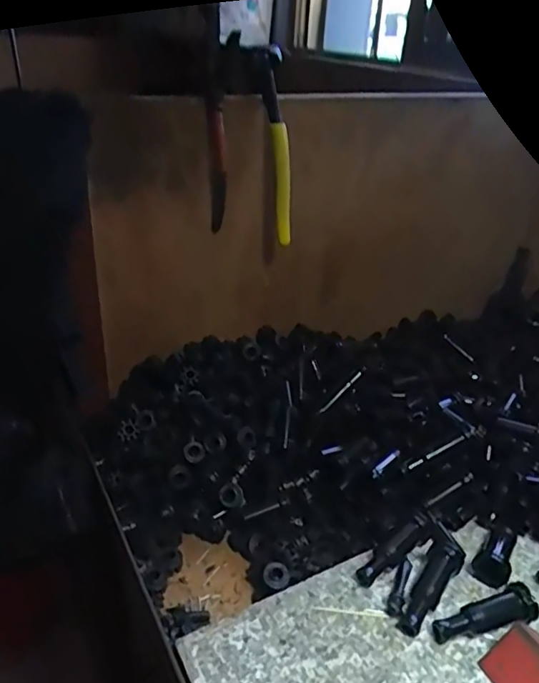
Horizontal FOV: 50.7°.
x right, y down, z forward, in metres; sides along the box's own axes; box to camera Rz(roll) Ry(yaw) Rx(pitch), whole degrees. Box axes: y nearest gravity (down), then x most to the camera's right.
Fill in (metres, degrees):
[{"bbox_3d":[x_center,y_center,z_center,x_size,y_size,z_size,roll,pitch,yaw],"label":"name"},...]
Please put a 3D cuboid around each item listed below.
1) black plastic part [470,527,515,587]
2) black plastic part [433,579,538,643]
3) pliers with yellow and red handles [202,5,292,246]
[{"bbox_3d":[0.161,0.150,0.402,0.024,0.020,0.051,23,35,31],"label":"black plastic part"},{"bbox_3d":[0.135,0.175,0.358,0.066,0.019,0.021,-8,31,-19],"label":"black plastic part"},{"bbox_3d":[-0.017,-0.167,0.470,0.068,0.177,0.019,-12,28,-19],"label":"pliers with yellow and red handles"}]

